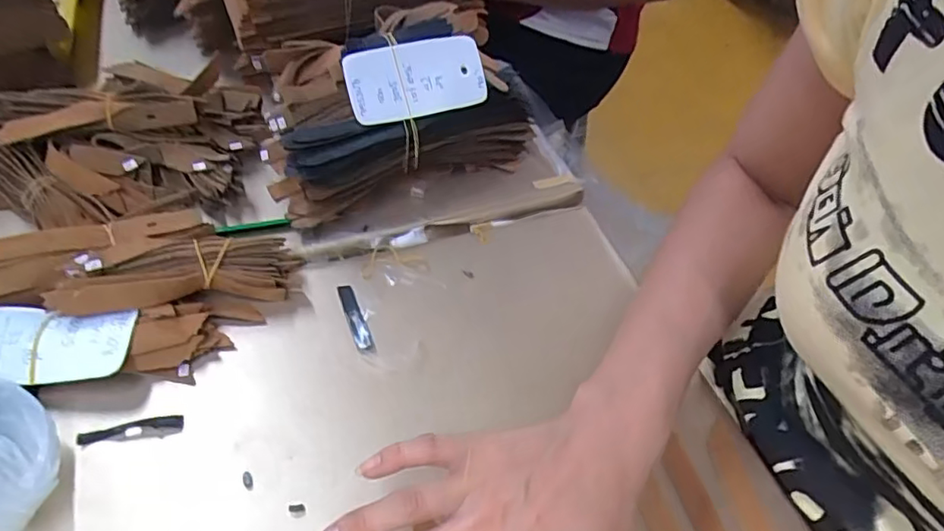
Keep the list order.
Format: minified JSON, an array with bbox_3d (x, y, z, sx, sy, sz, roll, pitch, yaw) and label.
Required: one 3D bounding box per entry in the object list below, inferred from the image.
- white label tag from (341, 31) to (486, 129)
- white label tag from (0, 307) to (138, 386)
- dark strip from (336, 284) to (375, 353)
[{"bbox_3d":[-0.040,-0.140,0.448,0.103,0.008,0.054,-17,93,-16],"label":"white label tag"},{"bbox_3d":[-0.253,0.045,0.343,0.106,0.012,0.045,4,48,-3],"label":"white label tag"},{"bbox_3d":[-0.078,0.035,0.399,0.011,0.004,0.056,-16,52,-19],"label":"dark strip"}]

